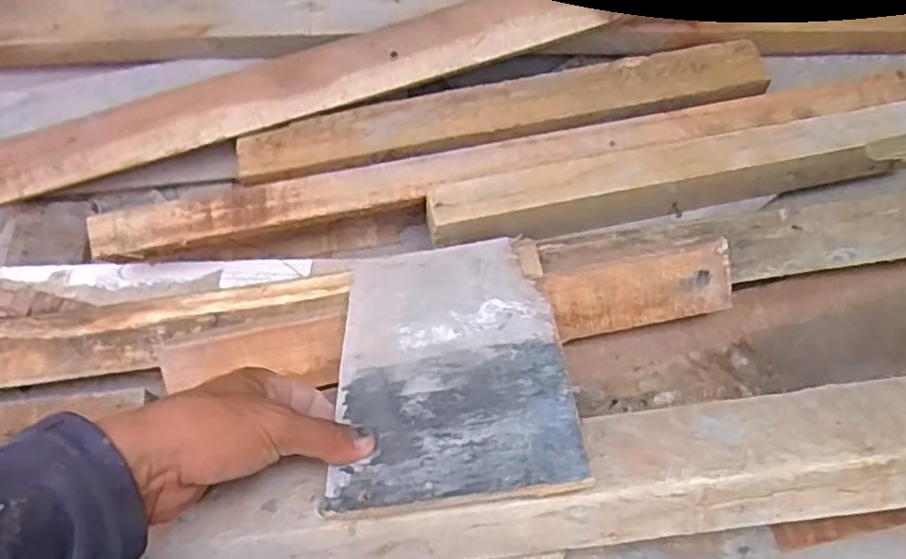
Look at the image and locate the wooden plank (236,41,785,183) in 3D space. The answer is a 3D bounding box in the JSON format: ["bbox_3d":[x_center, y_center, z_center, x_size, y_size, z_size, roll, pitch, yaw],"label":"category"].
[{"bbox_3d":[0.053,-0.171,0.690,0.514,0.025,0.071,-11,68,-8],"label":"wooden plank"}]

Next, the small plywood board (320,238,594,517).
[{"bbox_3d":[-0.003,0.047,0.486,0.147,0.009,0.255,-10,34,4],"label":"small plywood board"}]

